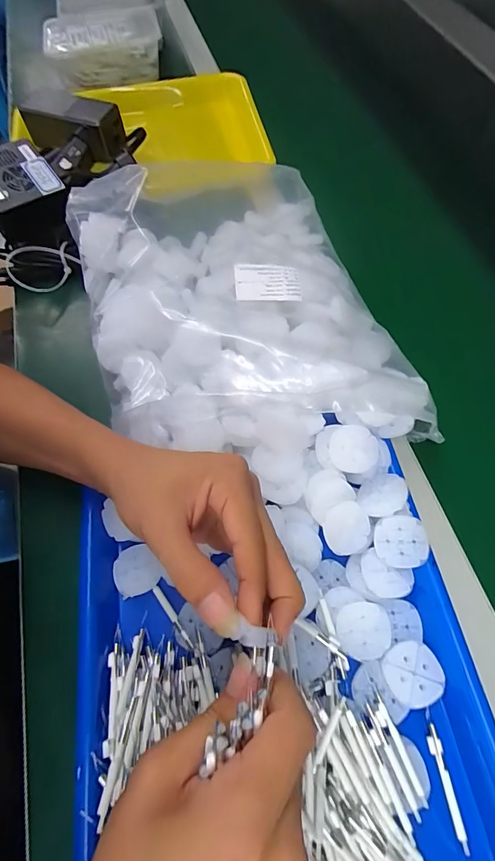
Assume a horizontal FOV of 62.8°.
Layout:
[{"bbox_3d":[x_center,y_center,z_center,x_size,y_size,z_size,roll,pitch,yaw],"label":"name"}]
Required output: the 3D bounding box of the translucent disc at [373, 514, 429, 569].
[{"bbox_3d":[0.107,0.078,0.285,0.034,0.004,0.036,-1,87,24],"label":"translucent disc"}]

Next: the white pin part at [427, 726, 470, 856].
[{"bbox_3d":[0.120,0.214,0.243,0.008,0.004,0.059,-8,64,-2],"label":"white pin part"}]

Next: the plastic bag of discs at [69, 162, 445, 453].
[{"bbox_3d":[-0.016,-0.133,0.372,0.261,0.071,0.355,-14,64,-5],"label":"plastic bag of discs"}]

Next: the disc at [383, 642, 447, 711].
[{"bbox_3d":[0.108,0.158,0.262,0.035,0.004,0.035,-1,64,1],"label":"disc"}]

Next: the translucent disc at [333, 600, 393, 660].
[{"bbox_3d":[0.078,0.135,0.273,0.035,0.004,0.035,-1,79,5],"label":"translucent disc"}]

